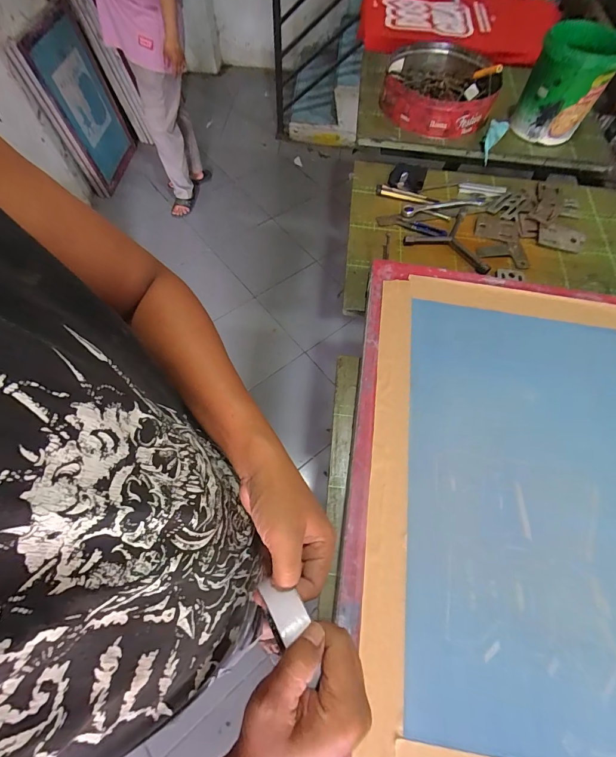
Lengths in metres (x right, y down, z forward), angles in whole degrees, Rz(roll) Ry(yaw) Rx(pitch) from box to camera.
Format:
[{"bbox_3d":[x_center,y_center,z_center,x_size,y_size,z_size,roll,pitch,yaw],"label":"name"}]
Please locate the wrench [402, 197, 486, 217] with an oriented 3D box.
[{"bbox_3d":[0.270,-0.347,0.678,0.177,0.011,0.030,-12,66,-7],"label":"wrench"}]

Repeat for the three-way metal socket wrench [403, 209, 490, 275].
[{"bbox_3d":[0.286,-0.271,0.648,0.157,0.010,0.143,32,68,12],"label":"three-way metal socket wrench"}]

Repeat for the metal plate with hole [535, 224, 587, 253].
[{"bbox_3d":[0.488,-0.269,0.654,0.095,0.005,0.050,13,82,0],"label":"metal plate with hole"}]

